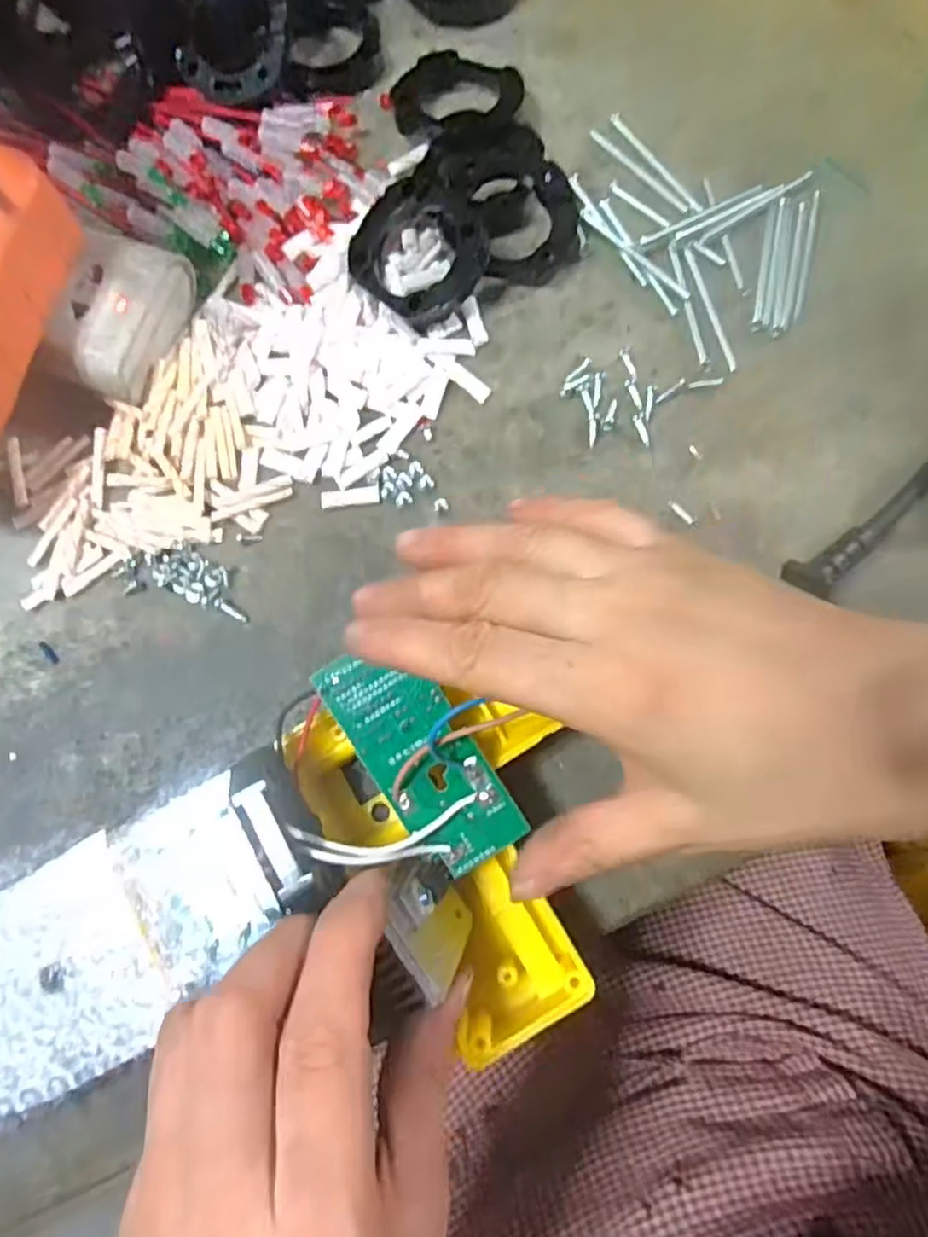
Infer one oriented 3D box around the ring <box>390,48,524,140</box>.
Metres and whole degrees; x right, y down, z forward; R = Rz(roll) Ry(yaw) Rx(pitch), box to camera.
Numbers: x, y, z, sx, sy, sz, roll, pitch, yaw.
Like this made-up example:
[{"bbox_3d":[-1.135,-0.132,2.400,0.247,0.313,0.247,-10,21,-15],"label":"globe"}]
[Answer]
[{"bbox_3d":[-0.005,-0.238,0.305,0.053,0.015,0.053,0,77,1],"label":"ring"}]

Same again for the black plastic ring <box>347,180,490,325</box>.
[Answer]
[{"bbox_3d":[-0.019,-0.152,0.274,0.055,0.023,0.055,0,77,1],"label":"black plastic ring"}]

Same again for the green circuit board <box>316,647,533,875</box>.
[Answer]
[{"bbox_3d":[-0.014,0.042,0.209,0.033,0.005,0.077,-40,87,-8],"label":"green circuit board"}]

